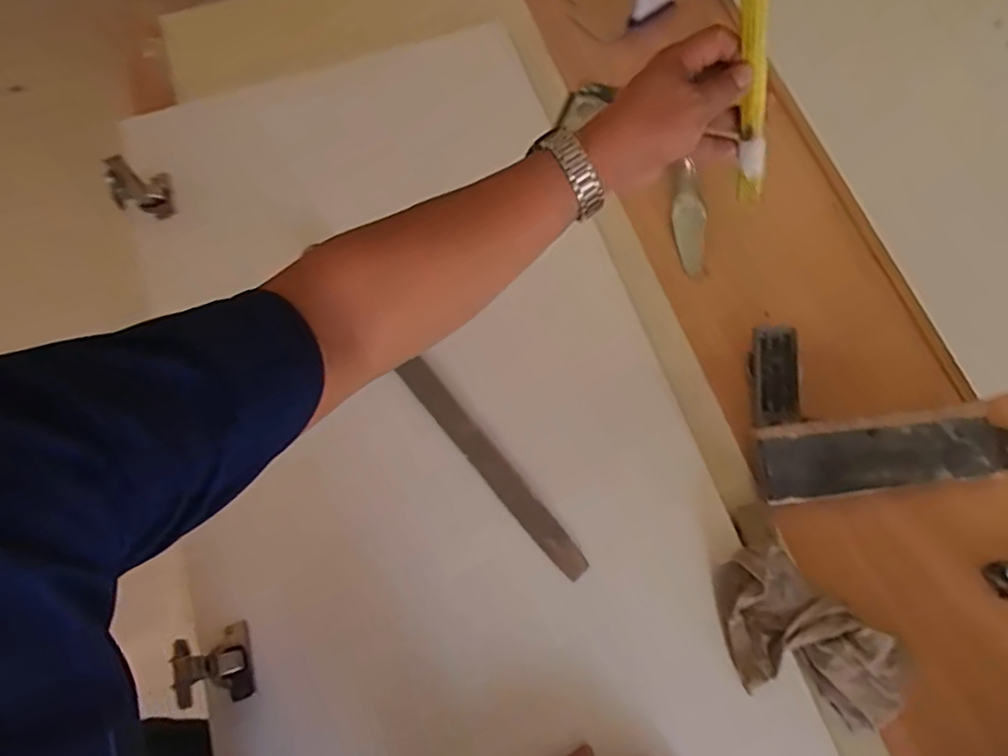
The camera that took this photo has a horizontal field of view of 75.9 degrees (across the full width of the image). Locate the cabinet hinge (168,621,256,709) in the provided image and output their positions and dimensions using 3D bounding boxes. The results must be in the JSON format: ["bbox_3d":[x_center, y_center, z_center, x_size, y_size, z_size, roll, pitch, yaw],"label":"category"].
[{"bbox_3d":[-0.236,0.235,0.524,0.044,0.066,0.058,-19,70,-6],"label":"cabinet hinge"}]

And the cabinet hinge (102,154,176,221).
[{"bbox_3d":[-0.397,-0.211,0.701,0.043,0.082,0.049,-34,48,15],"label":"cabinet hinge"}]

